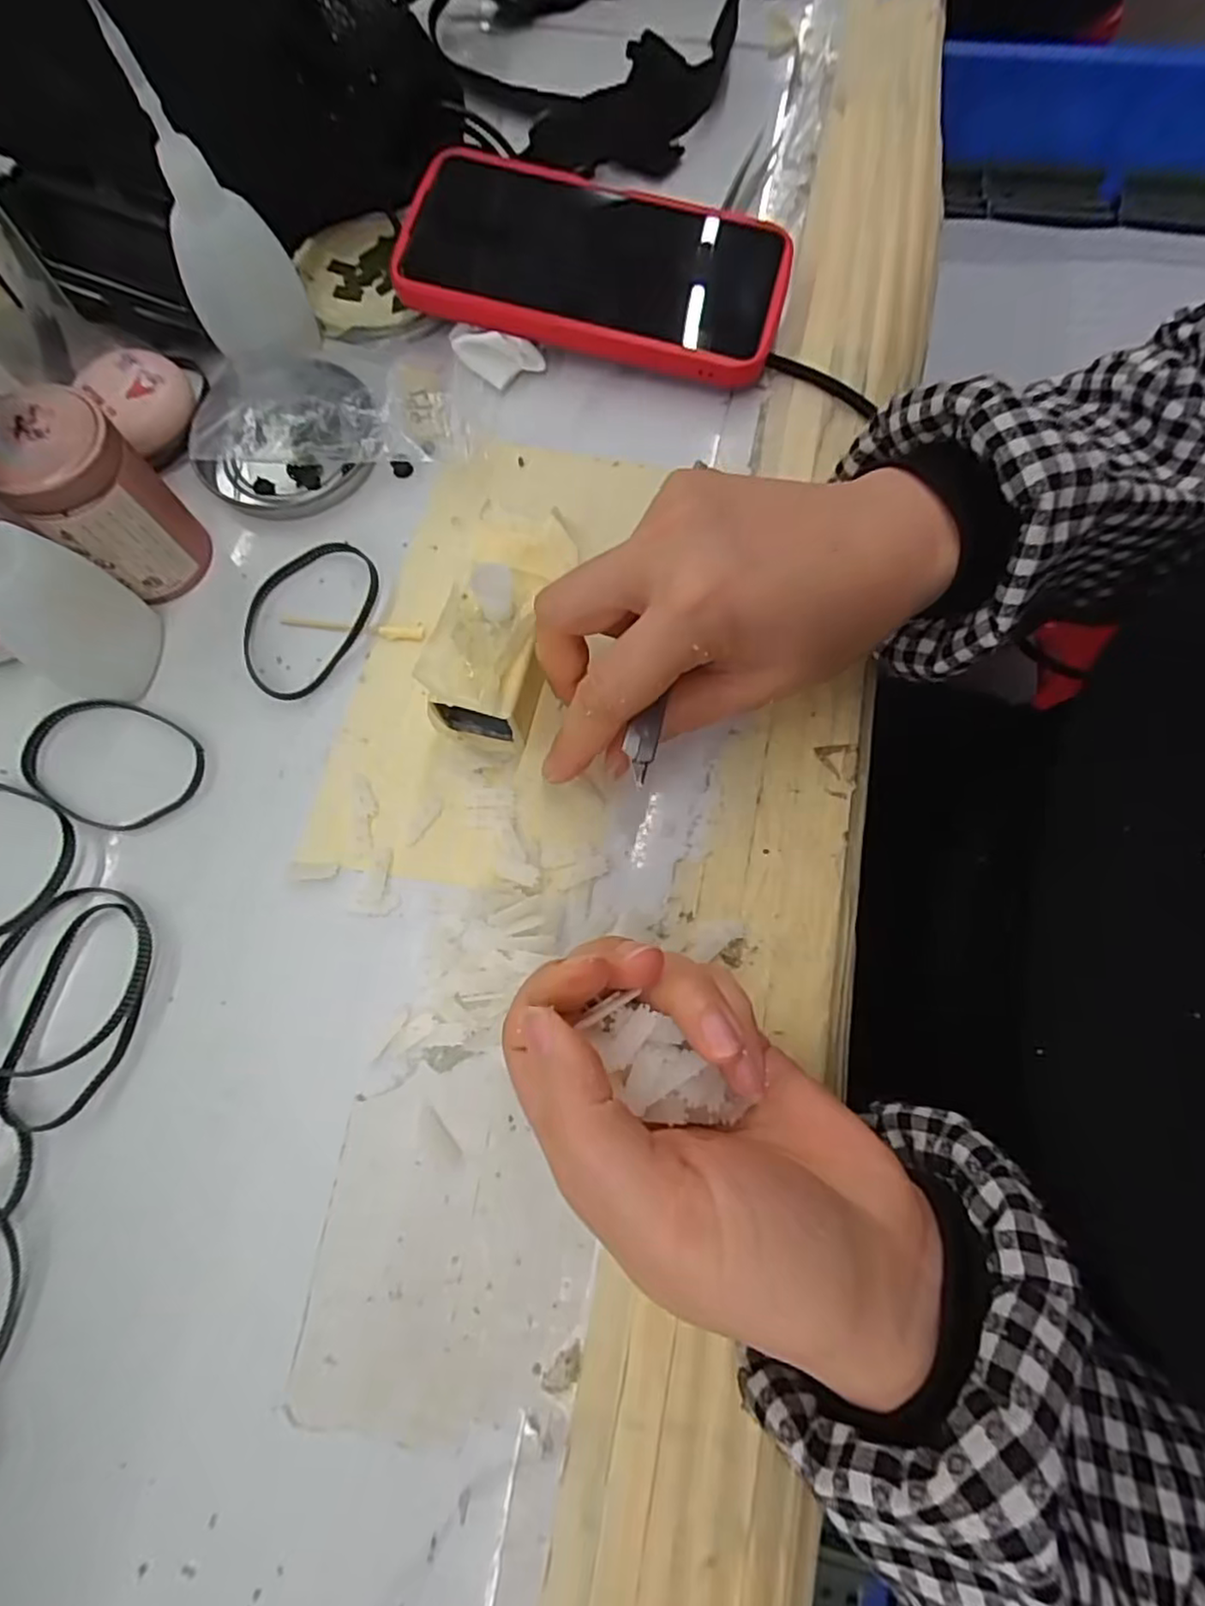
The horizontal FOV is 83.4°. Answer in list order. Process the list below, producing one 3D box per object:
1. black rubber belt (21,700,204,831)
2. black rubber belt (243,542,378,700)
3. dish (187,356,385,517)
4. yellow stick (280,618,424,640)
[{"bbox_3d":[-0.185,-0.015,0.254,0.067,0.004,0.048,25,75,7],"label":"black rubber belt"},{"bbox_3d":[-0.120,-0.076,0.274,0.047,0.004,0.071,32,76,8],"label":"black rubber belt"},{"bbox_3d":[-0.136,-0.161,0.287,0.074,0.020,0.071,0,74,0],"label":"dish"},{"bbox_3d":[-0.101,-0.071,0.272,0.059,0.004,0.007,5,74,1],"label":"yellow stick"}]

